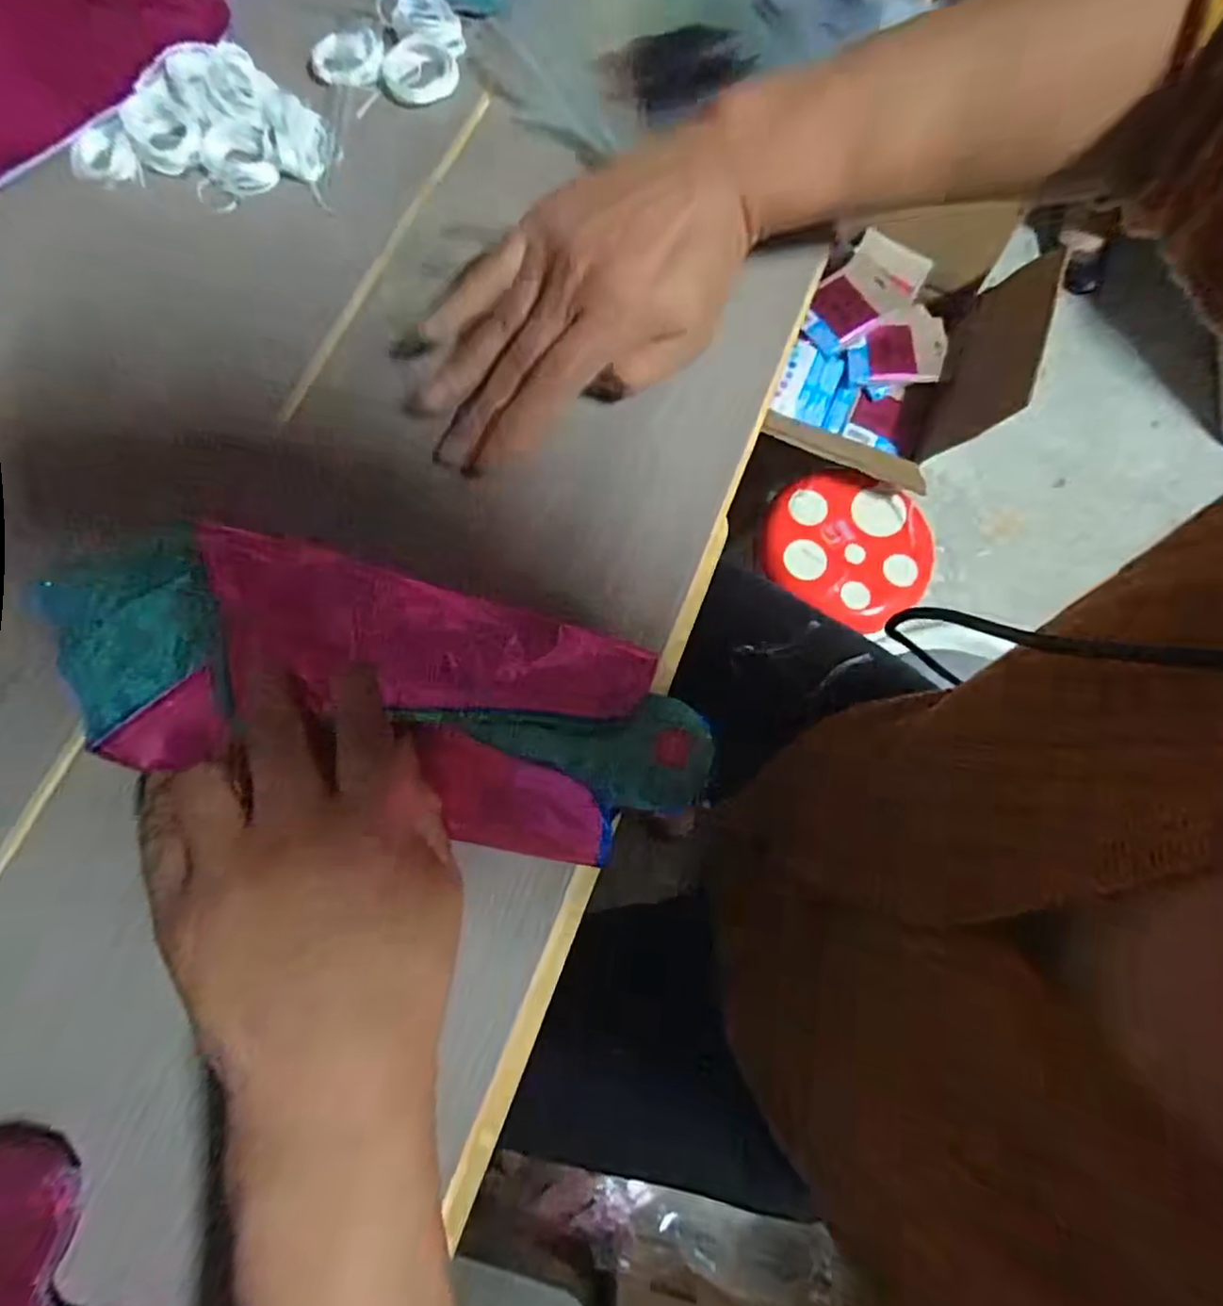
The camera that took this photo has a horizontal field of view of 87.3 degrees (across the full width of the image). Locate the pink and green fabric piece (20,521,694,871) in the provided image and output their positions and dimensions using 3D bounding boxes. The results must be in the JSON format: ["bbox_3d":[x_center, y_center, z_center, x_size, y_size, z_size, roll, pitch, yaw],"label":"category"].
[{"bbox_3d":[-0.097,0.011,0.256,0.269,0.012,0.094,15,74,4],"label":"pink and green fabric piece"}]

